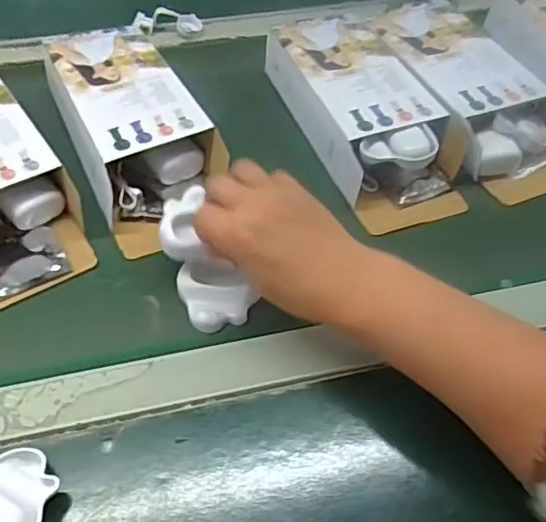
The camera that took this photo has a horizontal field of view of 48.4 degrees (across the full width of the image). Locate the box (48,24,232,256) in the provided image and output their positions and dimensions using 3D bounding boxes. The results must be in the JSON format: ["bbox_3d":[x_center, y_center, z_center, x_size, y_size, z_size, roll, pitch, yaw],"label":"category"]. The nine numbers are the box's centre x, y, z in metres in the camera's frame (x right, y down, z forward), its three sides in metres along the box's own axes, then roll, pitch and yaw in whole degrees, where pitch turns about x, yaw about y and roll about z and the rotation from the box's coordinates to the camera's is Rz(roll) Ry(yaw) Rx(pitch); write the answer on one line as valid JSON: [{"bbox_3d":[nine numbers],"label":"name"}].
[{"bbox_3d":[-0.124,-0.116,0.532,0.107,0.056,0.223,-23,49,-21],"label":"box"}]

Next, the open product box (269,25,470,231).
[{"bbox_3d":[0.079,-0.133,0.538,0.107,0.065,0.226,-18,48,-17],"label":"open product box"}]

